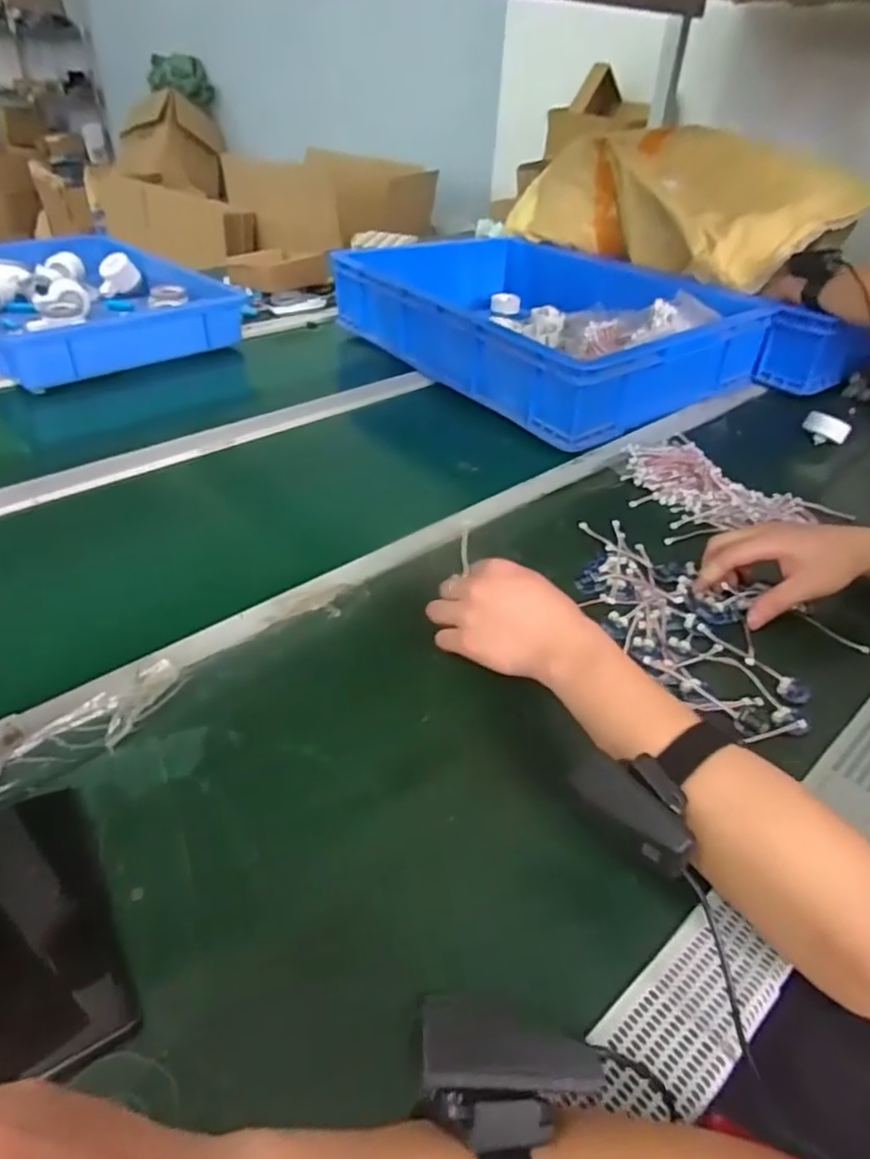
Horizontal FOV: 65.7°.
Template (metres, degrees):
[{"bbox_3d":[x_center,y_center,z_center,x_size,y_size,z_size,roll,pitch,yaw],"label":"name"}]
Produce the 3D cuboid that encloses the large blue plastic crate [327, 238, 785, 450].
[{"bbox_3d":[0.171,-0.435,1.082,0.438,0.117,0.582,-23,45,-30],"label":"large blue plastic crate"}]

